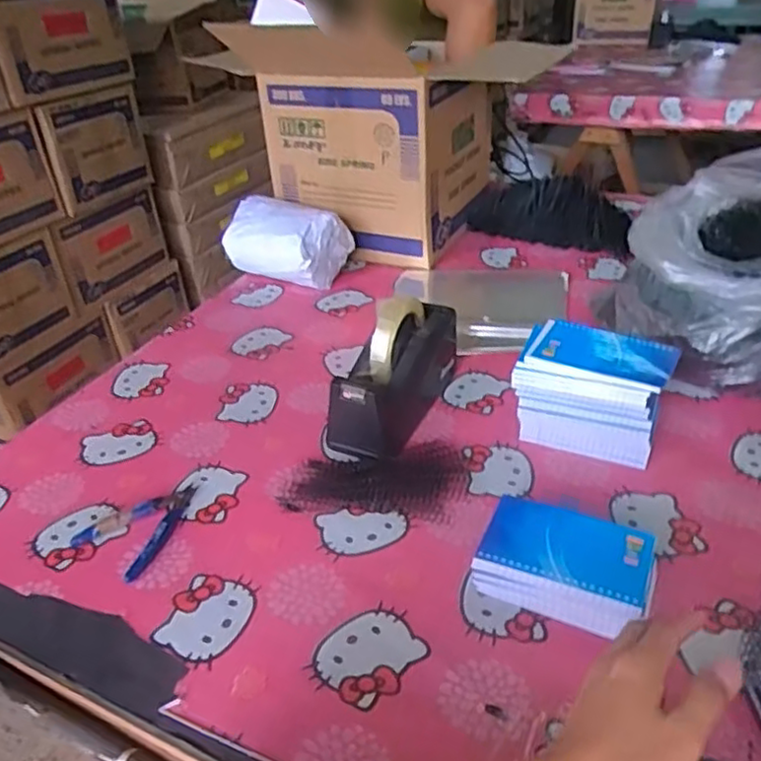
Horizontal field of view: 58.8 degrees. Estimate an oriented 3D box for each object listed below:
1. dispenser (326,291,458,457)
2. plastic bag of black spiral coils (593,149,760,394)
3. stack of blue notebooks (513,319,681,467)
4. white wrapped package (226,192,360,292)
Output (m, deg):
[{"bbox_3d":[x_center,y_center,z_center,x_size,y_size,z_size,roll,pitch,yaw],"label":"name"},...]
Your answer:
[{"bbox_3d":[0.020,-0.013,0.754,0.074,0.125,0.214,15,38,26],"label":"dispenser"},{"bbox_3d":[0.410,-0.120,0.772,0.250,0.244,0.214,3,35,11],"label":"plastic bag of black spiral coils"},{"bbox_3d":[0.221,0.013,0.711,0.145,0.110,0.089,13,38,24],"label":"stack of blue notebooks"},{"bbox_3d":[-0.155,-0.224,1.092,0.196,0.112,0.119,21,42,33],"label":"white wrapped package"}]

